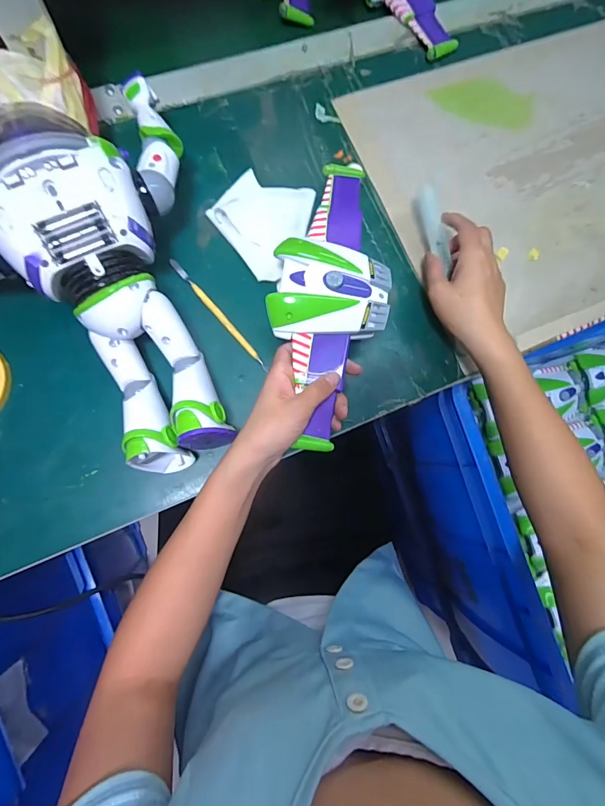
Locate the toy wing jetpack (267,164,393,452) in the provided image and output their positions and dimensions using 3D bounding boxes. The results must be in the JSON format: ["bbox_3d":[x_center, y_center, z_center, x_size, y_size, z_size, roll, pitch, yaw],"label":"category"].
[{"bbox_3d":[0.026,-0.104,0.357,0.104,0.033,0.286,9,77,-4],"label":"toy wing jetpack"}]

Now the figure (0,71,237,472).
[{"bbox_3d":[-0.206,-0.102,0.326,0.233,0.106,0.343,-11,83,-7],"label":"figure"}]

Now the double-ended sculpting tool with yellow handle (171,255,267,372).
[{"bbox_3d":[-0.084,-0.089,0.390,0.008,0.004,0.144,-41,88,-9],"label":"double-ended sculpting tool with yellow handle"}]

